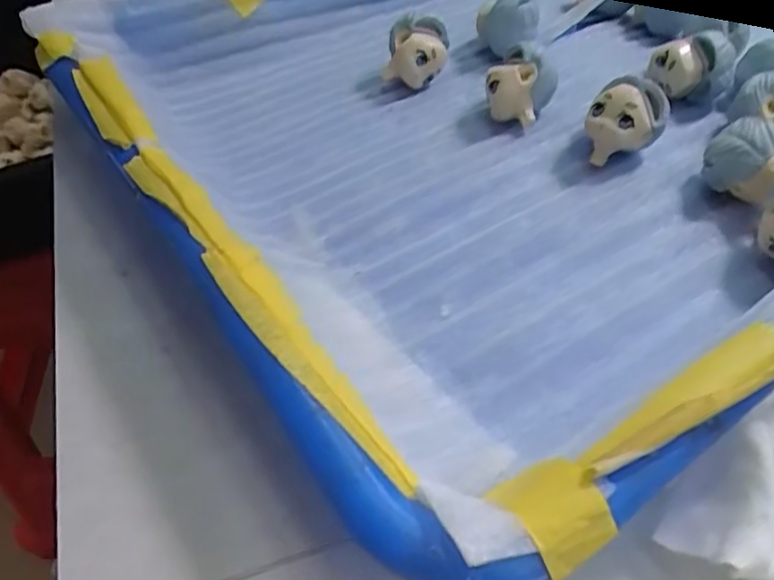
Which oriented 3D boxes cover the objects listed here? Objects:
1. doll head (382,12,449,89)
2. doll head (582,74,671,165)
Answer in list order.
[{"bbox_3d":[0.013,-0.091,0.243,0.017,0.025,0.024,29,55,24],"label":"doll head"},{"bbox_3d":[0.078,-0.055,0.209,0.019,0.023,0.022,33,57,26],"label":"doll head"}]

